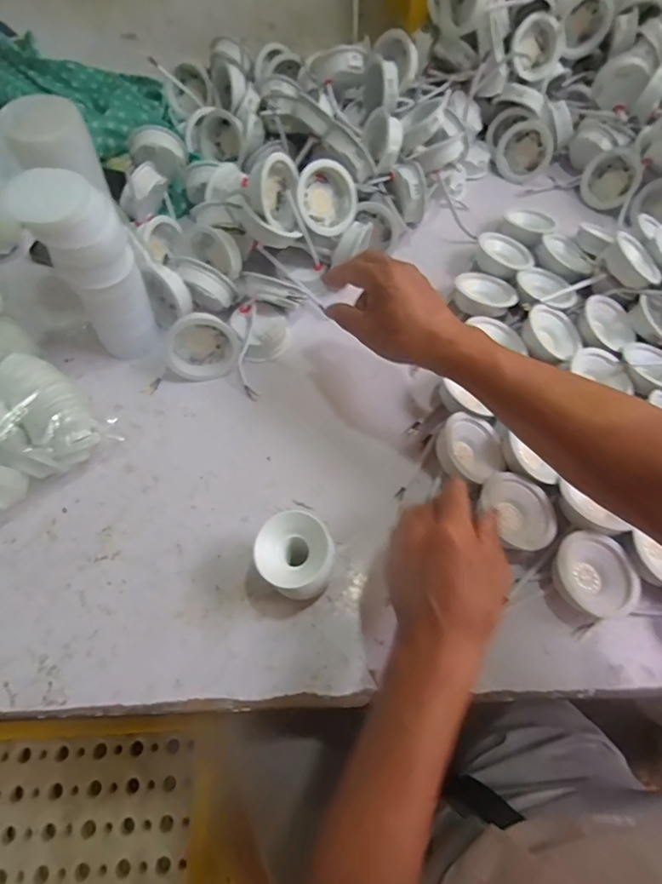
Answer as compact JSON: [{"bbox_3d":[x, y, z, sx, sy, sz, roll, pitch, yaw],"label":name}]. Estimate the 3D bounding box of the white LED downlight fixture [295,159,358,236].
[{"bbox_3d":[-0.008,-0.266,0.519,0.066,0.070,0.030,-9,22,-31],"label":"white LED downlight fixture"}]

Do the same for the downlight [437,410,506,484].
[{"bbox_3d":[0.134,0.007,0.454,0.068,0.038,0.071,6,63,1],"label":"downlight"}]

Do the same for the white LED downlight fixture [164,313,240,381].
[{"bbox_3d":[-0.131,-0.097,0.483,0.071,0.064,0.027,-8,48,-6],"label":"white LED downlight fixture"}]

